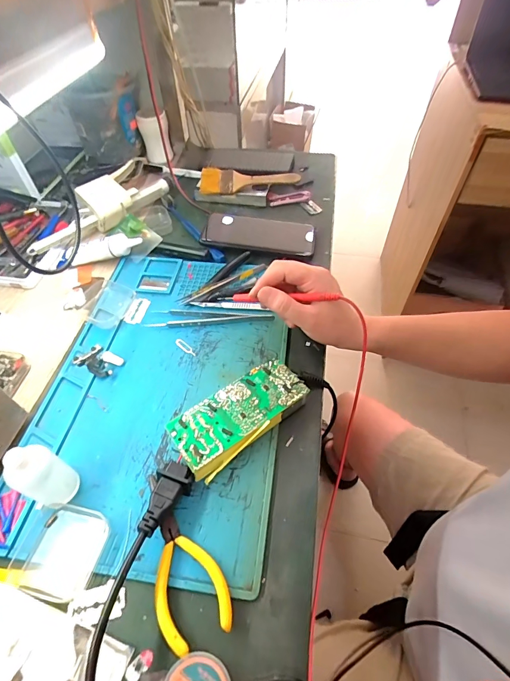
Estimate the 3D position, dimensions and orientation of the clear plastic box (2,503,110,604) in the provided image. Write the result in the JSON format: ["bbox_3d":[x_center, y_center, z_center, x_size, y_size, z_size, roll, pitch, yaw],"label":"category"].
[{"bbox_3d":[-0.161,0.169,0.293,0.067,0.015,0.064,14,53,10],"label":"clear plastic box"}]

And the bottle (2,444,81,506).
[{"bbox_3d":[-0.173,0.112,0.296,0.029,0.077,0.035,20,55,14],"label":"bottle"}]

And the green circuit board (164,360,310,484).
[{"bbox_3d":[-0.014,0.074,0.353,0.132,0.028,0.061,-30,58,-22],"label":"green circuit board"}]

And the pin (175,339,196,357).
[{"bbox_3d":[-0.082,0.008,0.424,0.034,0.004,0.010,37,60,24],"label":"pin"}]

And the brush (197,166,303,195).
[{"bbox_3d":[-0.010,-0.264,0.593,0.161,0.014,0.060,5,58,5],"label":"brush"}]

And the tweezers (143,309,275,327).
[{"bbox_3d":[-0.057,-0.024,0.441,0.151,0.009,0.027,5,52,3],"label":"tweezers"}]

